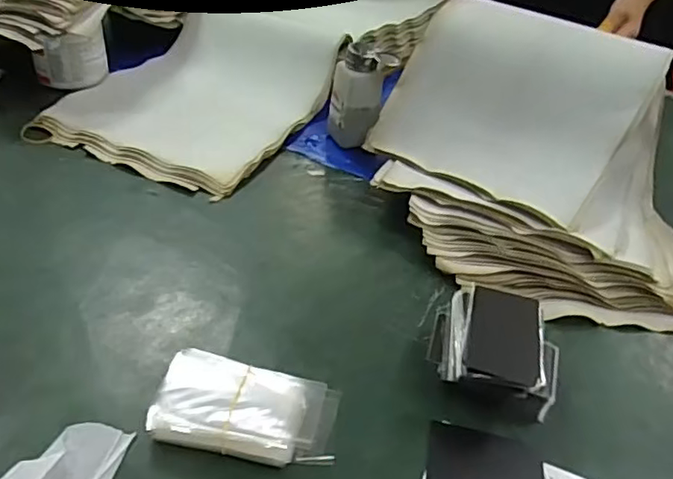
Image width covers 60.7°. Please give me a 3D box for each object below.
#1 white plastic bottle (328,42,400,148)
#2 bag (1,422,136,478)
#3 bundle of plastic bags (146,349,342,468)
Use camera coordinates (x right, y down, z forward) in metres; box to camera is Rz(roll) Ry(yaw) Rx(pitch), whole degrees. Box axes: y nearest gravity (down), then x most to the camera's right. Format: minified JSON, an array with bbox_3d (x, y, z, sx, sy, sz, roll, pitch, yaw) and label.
[{"bbox_3d":[0.031,-0.178,0.721,0.056,0.121,0.065,-16,45,-26],"label":"white plastic bottle"},{"bbox_3d":[-0.170,0.141,0.373,0.049,0.027,0.064,14,40,8],"label":"bag"},{"bbox_3d":[-0.065,0.124,0.413,0.126,0.025,0.069,14,39,7],"label":"bundle of plastic bags"}]

